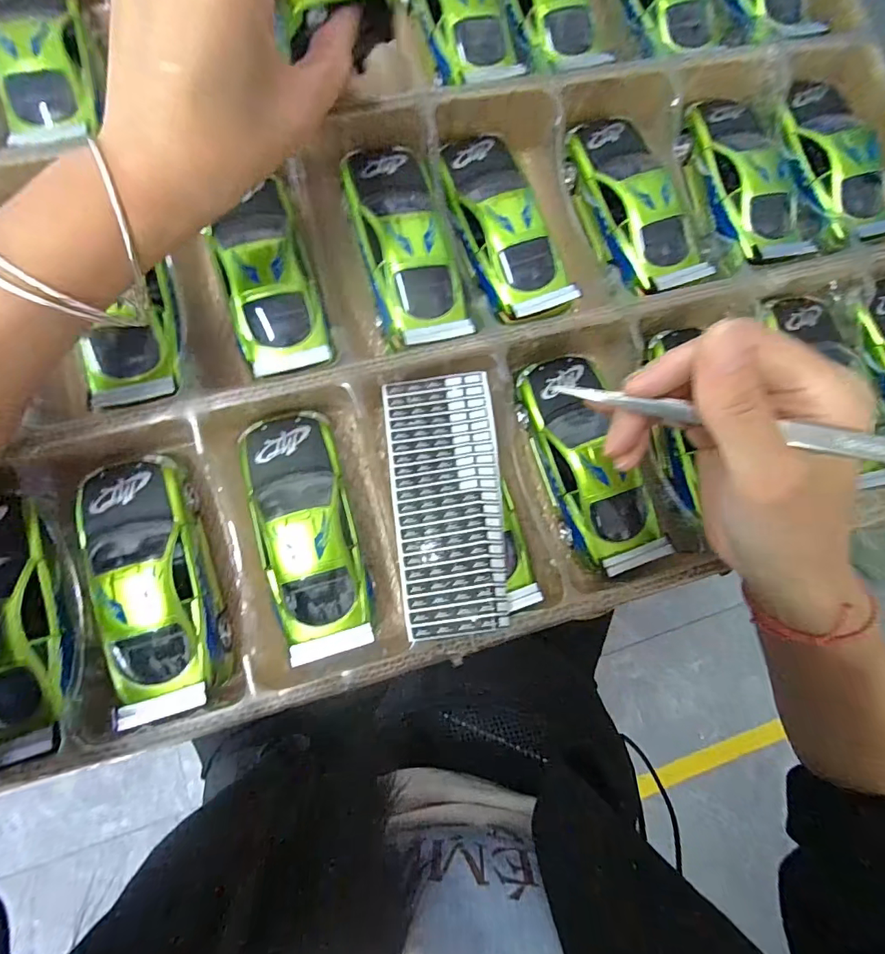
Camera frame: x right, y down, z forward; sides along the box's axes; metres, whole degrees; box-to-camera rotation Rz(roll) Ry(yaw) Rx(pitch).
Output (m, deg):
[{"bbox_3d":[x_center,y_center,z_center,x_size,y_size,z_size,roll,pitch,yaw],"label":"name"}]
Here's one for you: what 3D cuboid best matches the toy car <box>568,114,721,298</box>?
[{"bbox_3d":[0.123,-0.173,0.297,0.052,0.035,0.121,-18,84,-7],"label":"toy car"}]

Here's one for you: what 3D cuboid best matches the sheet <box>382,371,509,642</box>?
[{"bbox_3d":[0.003,0.010,0.244,0.057,0.006,0.137,-8,70,4],"label":"sheet"}]

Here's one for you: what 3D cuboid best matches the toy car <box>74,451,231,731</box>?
[{"bbox_3d":[-0.149,0.054,0.238,0.052,0.036,0.128,-14,83,-7],"label":"toy car"}]

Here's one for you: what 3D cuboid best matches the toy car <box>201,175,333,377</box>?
[{"bbox_3d":[-0.098,-0.113,0.262,0.048,0.031,0.117,-18,84,-7],"label":"toy car"}]

